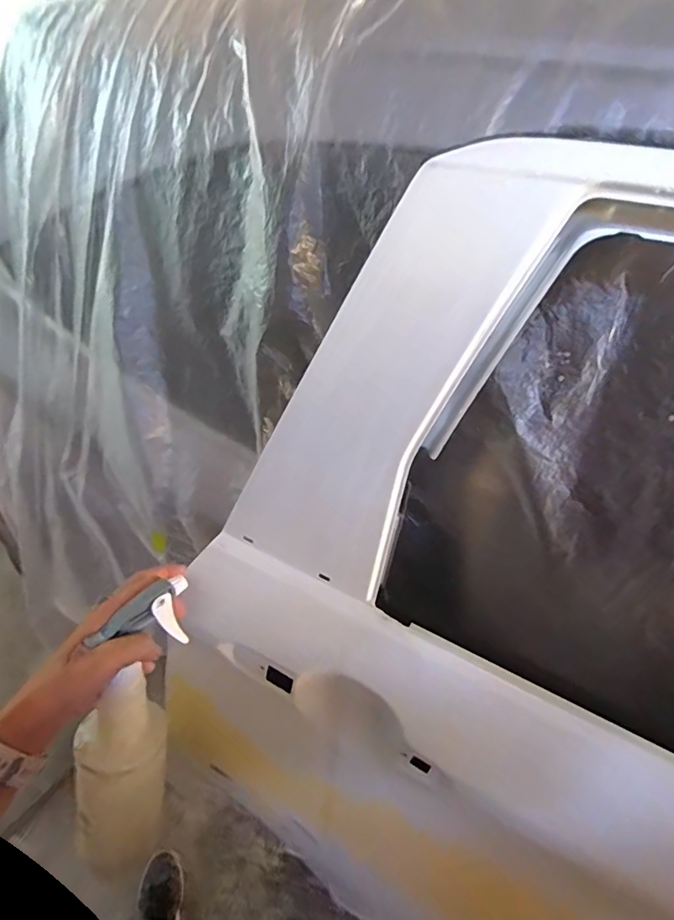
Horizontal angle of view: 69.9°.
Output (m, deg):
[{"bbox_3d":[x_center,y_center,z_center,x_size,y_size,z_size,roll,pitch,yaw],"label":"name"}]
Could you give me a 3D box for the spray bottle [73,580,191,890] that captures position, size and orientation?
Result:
[{"bbox_3d":[-0.206,0.269,0.471,0.076,0.315,0.079,12,7,10],"label":"spray bottle"}]

